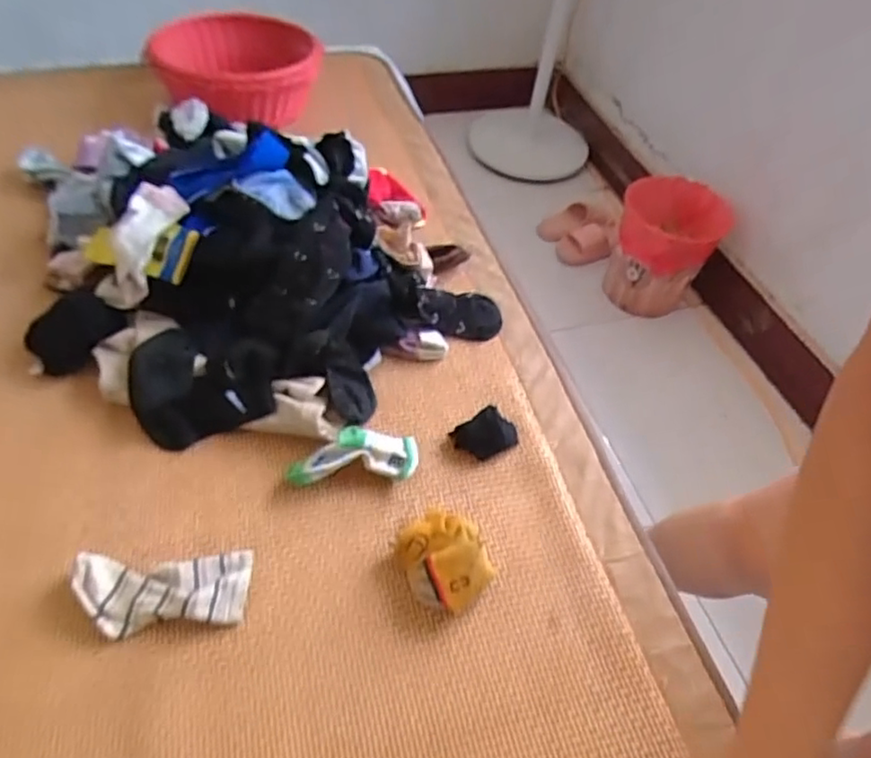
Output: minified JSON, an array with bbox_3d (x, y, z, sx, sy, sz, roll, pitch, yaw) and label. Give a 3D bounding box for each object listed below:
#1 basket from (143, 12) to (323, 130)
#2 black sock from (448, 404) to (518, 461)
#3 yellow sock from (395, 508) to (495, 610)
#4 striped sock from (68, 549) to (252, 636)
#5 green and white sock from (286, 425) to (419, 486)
[{"bbox_3d":[-0.344,-0.535,1.079,0.282,0.105,0.277,2,51,-5],"label":"basket"},{"bbox_3d":[0.053,0.060,0.678,0.060,0.023,0.048,-19,57,-18],"label":"black sock"},{"bbox_3d":[0.007,0.165,0.580,0.078,0.050,0.090,-35,63,-26],"label":"yellow sock"},{"bbox_3d":[-0.245,0.190,0.560,0.148,0.023,0.067,-3,53,-6],"label":"striped sock"},{"bbox_3d":[-0.086,0.078,0.644,0.137,0.035,0.056,-2,53,-6],"label":"green and white sock"}]

